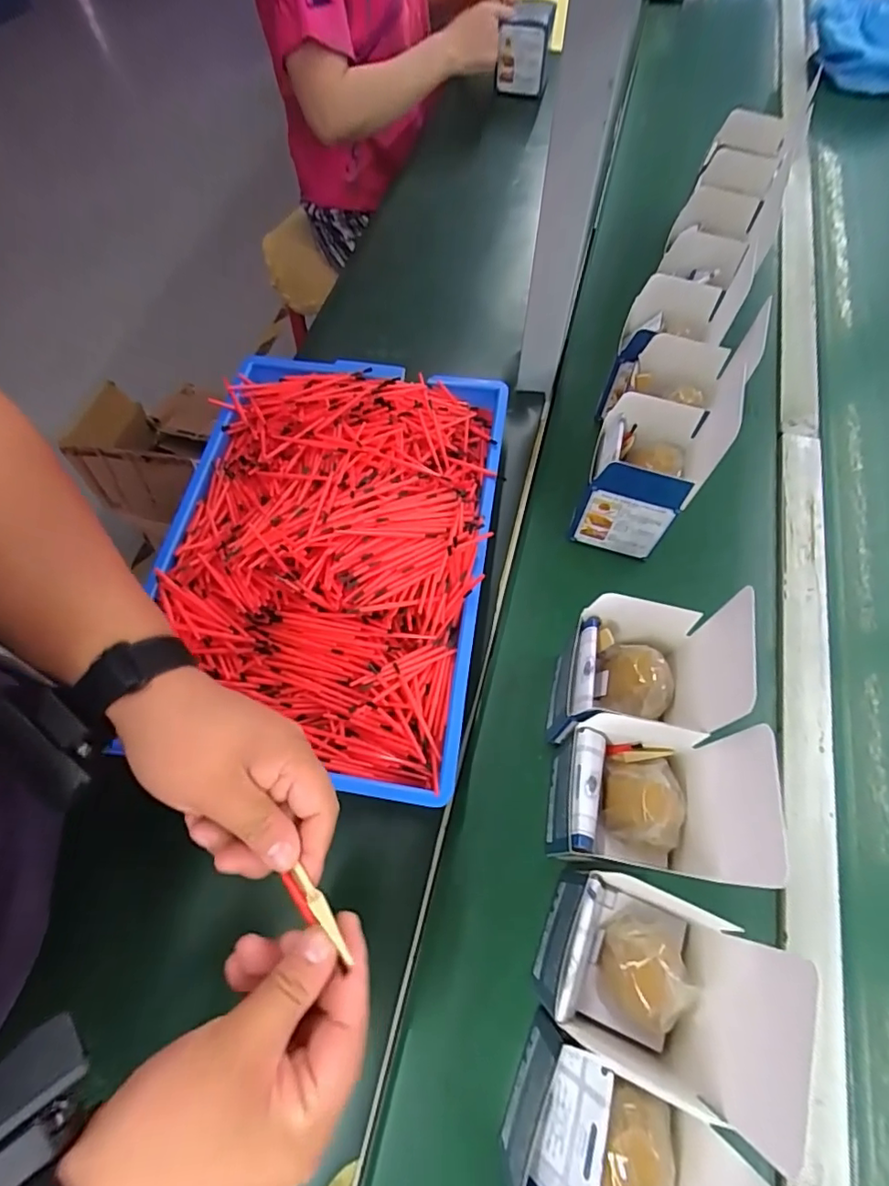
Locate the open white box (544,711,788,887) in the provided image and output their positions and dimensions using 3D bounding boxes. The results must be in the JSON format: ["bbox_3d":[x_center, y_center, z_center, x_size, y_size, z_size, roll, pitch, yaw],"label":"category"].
[{"bbox_3d":[0.124,0.133,0.357,0.087,0.154,0.090,11,65,6],"label":"open white box"}]

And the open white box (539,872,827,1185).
[{"bbox_3d":[0.117,0.227,0.331,0.105,0.151,0.088,18,66,10],"label":"open white box"}]

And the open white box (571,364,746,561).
[{"bbox_3d":[0.180,-0.102,0.519,0.082,0.132,0.087,18,66,10],"label":"open white box"}]

